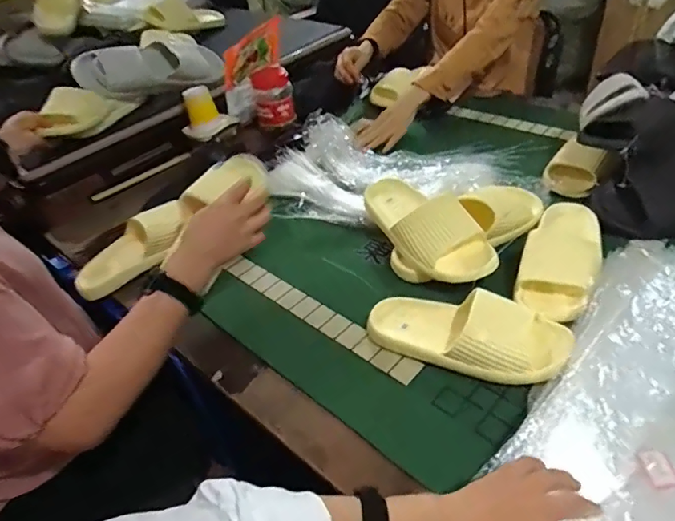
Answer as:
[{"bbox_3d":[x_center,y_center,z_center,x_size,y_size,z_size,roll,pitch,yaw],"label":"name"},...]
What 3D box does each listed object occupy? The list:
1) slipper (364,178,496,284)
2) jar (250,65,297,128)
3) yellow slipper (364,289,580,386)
[{"bbox_3d":[0.127,-0.058,0.760,0.105,0.087,0.259,-25,44,-19],"label":"slipper"},{"bbox_3d":[-0.150,-0.386,1.172,0.090,0.111,0.081,-9,41,-2],"label":"jar"},{"bbox_3d":[0.156,0.088,0.621,0.243,0.070,0.099,15,46,24],"label":"yellow slipper"}]

